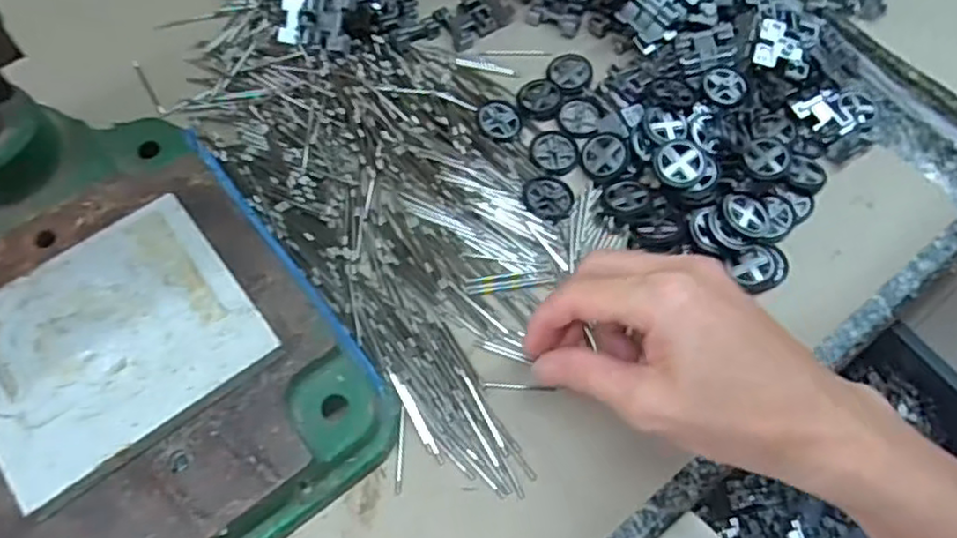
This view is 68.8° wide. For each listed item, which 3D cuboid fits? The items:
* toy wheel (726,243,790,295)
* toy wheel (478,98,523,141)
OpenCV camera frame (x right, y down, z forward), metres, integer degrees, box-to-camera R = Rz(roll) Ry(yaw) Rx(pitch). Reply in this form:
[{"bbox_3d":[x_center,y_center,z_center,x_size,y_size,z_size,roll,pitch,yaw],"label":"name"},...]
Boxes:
[{"bbox_3d":[0.146,-0.001,0.358,0.030,0.009,0.023,-15,67,-10],"label":"toy wheel"},{"bbox_3d":[0.012,-0.086,0.399,0.024,0.004,0.026,1,65,-2],"label":"toy wheel"}]

